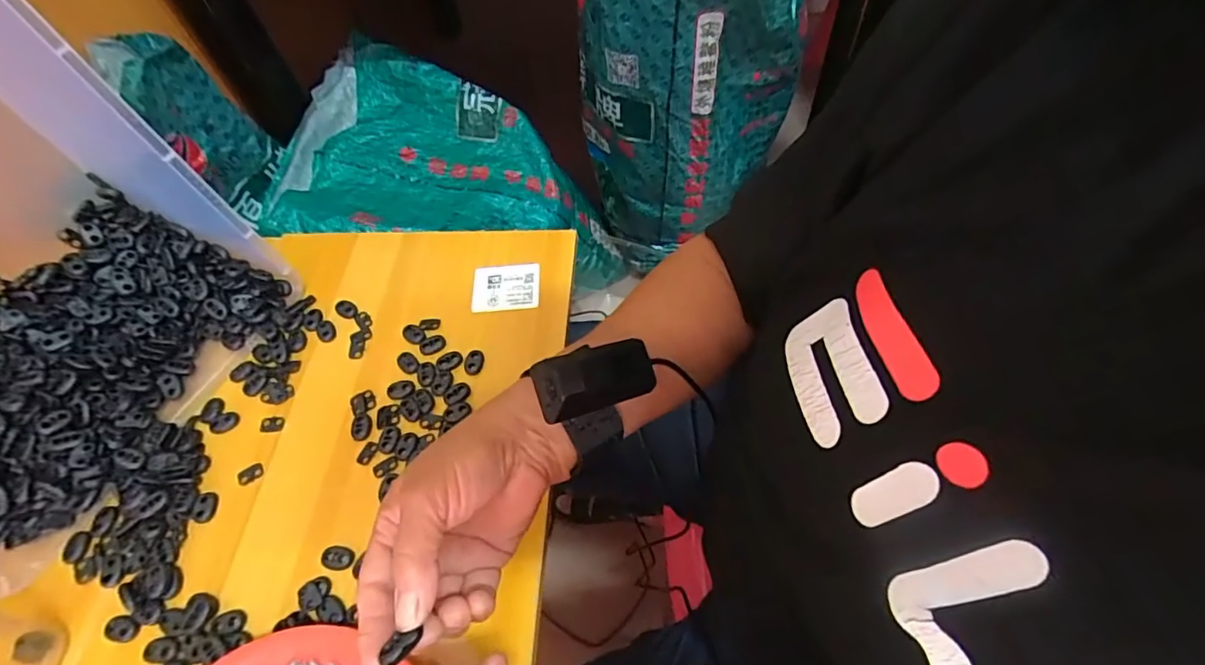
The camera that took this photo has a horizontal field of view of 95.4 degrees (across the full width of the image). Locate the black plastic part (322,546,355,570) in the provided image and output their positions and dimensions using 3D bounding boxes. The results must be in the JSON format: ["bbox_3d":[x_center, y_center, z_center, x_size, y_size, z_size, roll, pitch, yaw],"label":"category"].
[{"bbox_3d":[-0.181,0.154,0.376,0.021,0.004,0.015,3,58,8],"label":"black plastic part"}]

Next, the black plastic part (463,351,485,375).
[{"bbox_3d":[-0.106,0.025,0.451,0.015,0.005,0.022,9,59,11],"label":"black plastic part"}]

